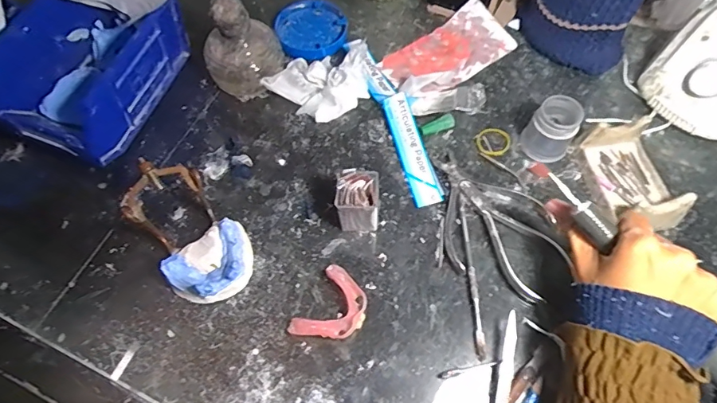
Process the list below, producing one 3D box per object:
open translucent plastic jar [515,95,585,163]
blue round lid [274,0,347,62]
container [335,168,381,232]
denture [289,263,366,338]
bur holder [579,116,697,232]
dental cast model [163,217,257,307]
[{"bbox_3d":[0.180,-0.066,0.418,0.043,0.051,0.041,-1,64,1],"label":"open translucent plastic jar"},{"bbox_3d":[-0.054,-0.197,0.505,0.077,0.023,0.092,-15,64,-6],"label":"blue round lid"},{"bbox_3d":[0.000,0.000,0.382,0.034,0.056,0.034,3,64,3],"label":"container"},{"bbox_3d":[-0.020,0.088,0.360,0.048,0.015,0.063,29,68,15],"label":"denture"},{"bbox_3d":[0.248,-0.023,0.401,0.059,0.042,0.093,-7,64,-2],"label":"bur holder"},{"bbox_3d":[-0.121,0.051,0.372,0.057,0.030,0.072,41,71,19],"label":"dental cast model"}]

